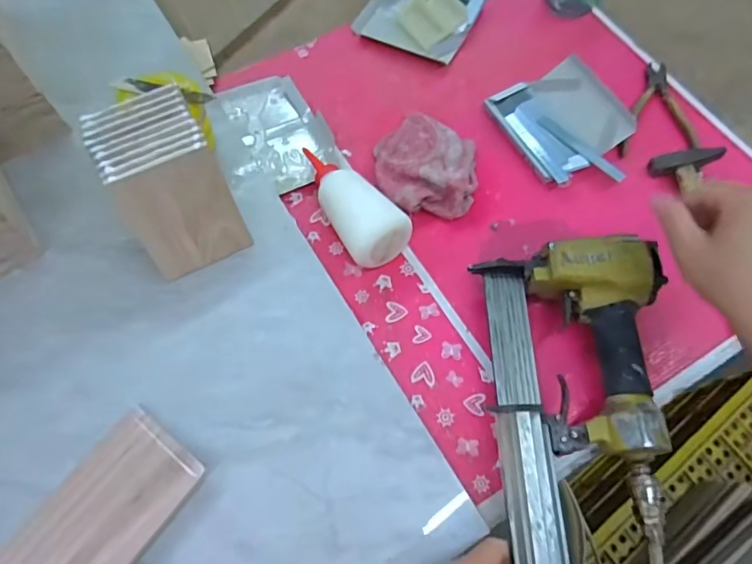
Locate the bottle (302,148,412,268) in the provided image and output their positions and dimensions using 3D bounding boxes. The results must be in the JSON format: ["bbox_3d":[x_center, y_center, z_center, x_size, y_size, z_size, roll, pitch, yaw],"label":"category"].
[{"bbox_3d":[-0.027,-0.086,0.506,0.063,0.049,0.159,-27,69,-13],"label":"bottle"}]

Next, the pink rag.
[{"bbox_3d":[0.054,-0.124,0.531,0.106,0.034,0.107,1,65,-1],"label":"pink rag"}]

